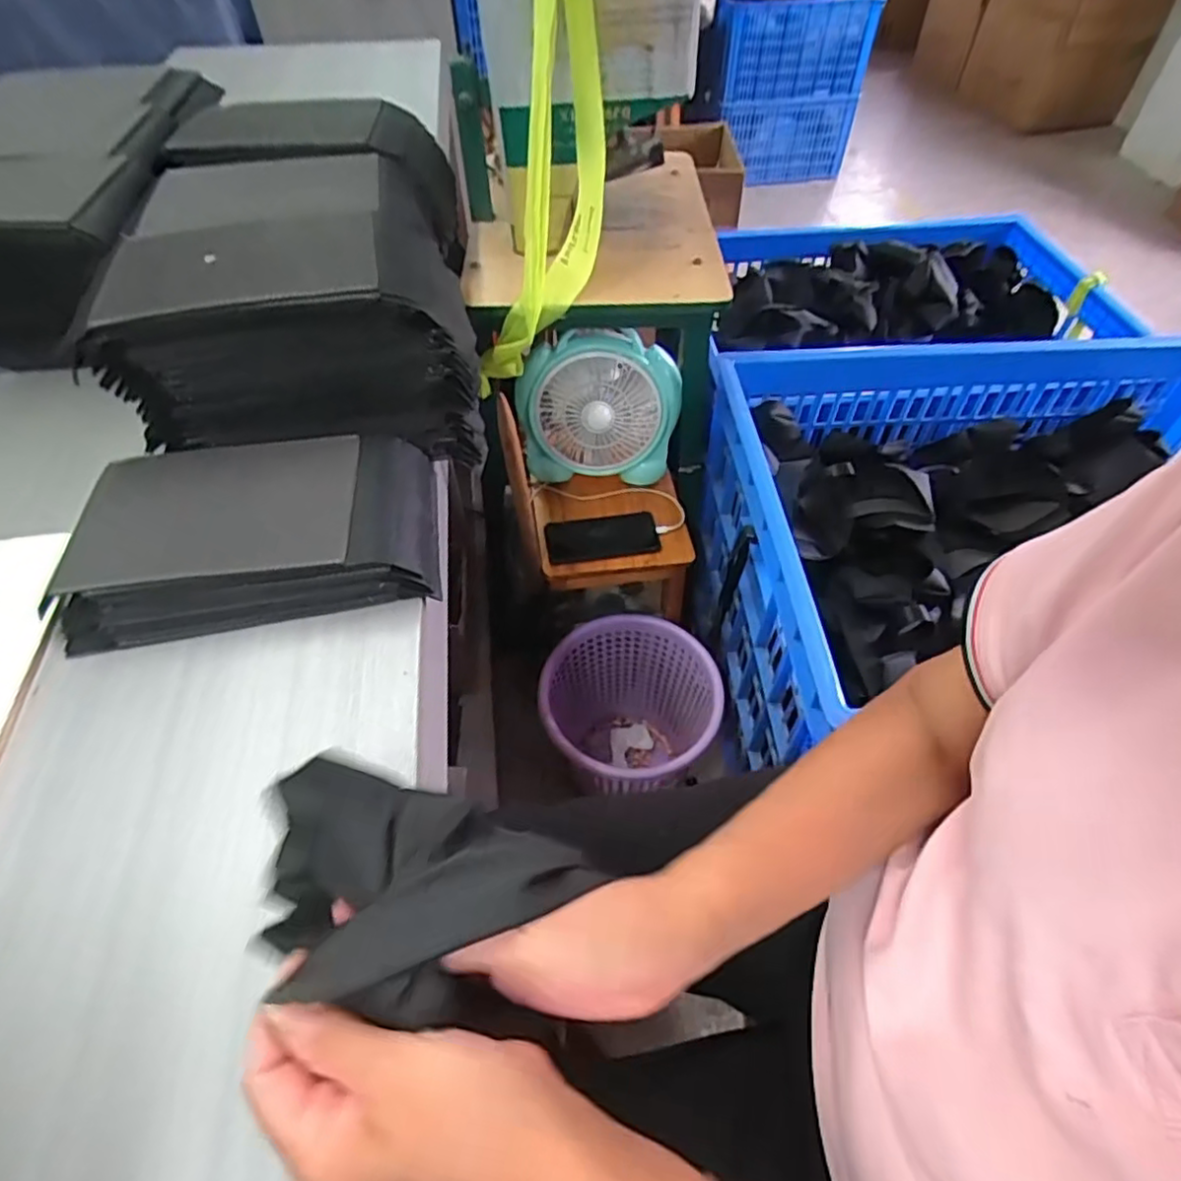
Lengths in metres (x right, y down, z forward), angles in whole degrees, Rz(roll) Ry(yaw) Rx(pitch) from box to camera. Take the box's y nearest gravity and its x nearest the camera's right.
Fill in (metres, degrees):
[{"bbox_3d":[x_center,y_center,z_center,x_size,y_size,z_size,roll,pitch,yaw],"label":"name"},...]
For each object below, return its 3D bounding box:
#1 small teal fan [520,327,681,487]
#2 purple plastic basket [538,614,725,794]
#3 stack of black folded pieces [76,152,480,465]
[{"bbox_3d":[0.012,-0.285,1.023,0.232,0.232,0.090,2,38,0],"label":"small teal fan"},{"bbox_3d":[0.060,0.232,1.114,0.263,0.275,0.272,0,52,0],"label":"purple plastic basket"},{"bbox_3d":[-0.262,-0.241,0.631,0.298,0.157,0.203,-4,52,-4],"label":"stack of black folded pieces"}]

